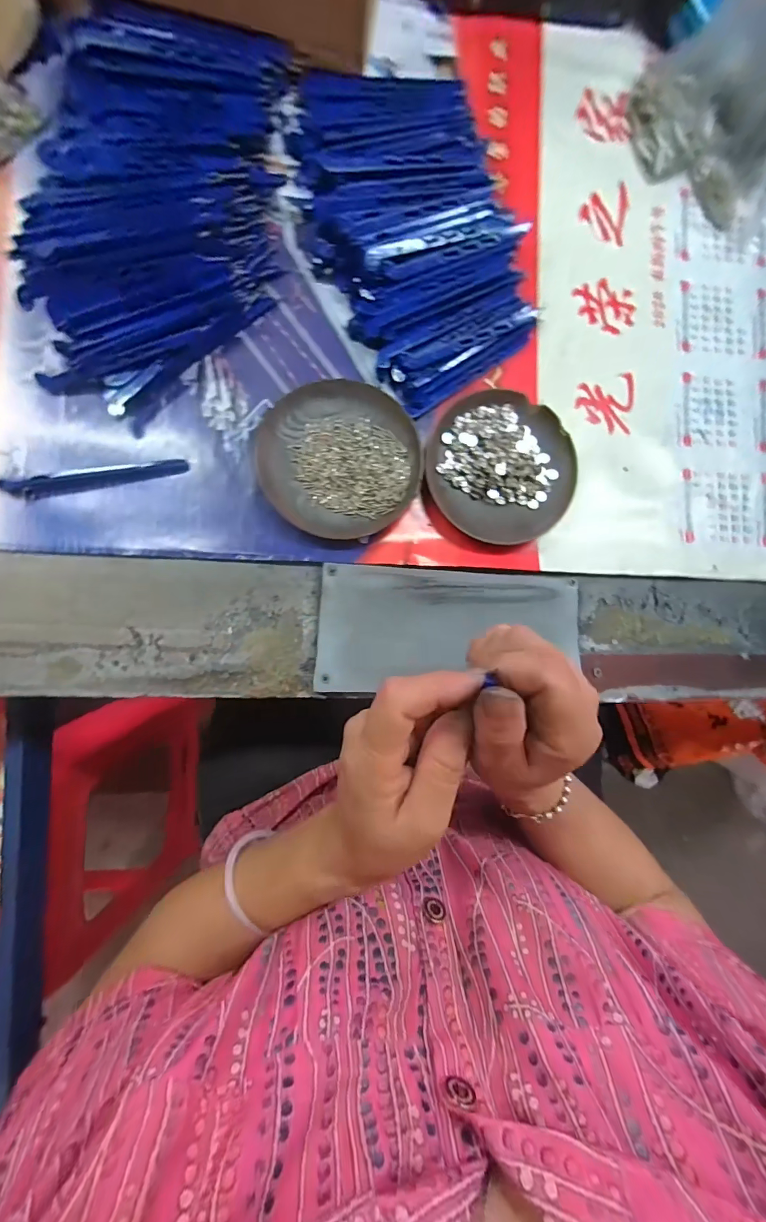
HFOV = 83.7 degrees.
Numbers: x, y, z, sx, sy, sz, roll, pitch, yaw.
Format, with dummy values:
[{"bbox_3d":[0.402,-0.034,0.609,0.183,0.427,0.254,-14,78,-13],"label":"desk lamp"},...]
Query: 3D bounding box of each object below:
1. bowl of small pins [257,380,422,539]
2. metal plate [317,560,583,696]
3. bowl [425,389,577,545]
[{"bbox_3d":[-0.032,-0.113,0.317,0.113,0.014,0.113,0,87,-6],"label":"bowl of small pins"},{"bbox_3d":[0.052,0.015,0.321,0.196,0.006,0.091,3,87,-5],"label":"metal plate"},{"bbox_3d":[0.090,-0.109,0.327,0.112,0.015,0.111,0,87,-6],"label":"bowl"}]

